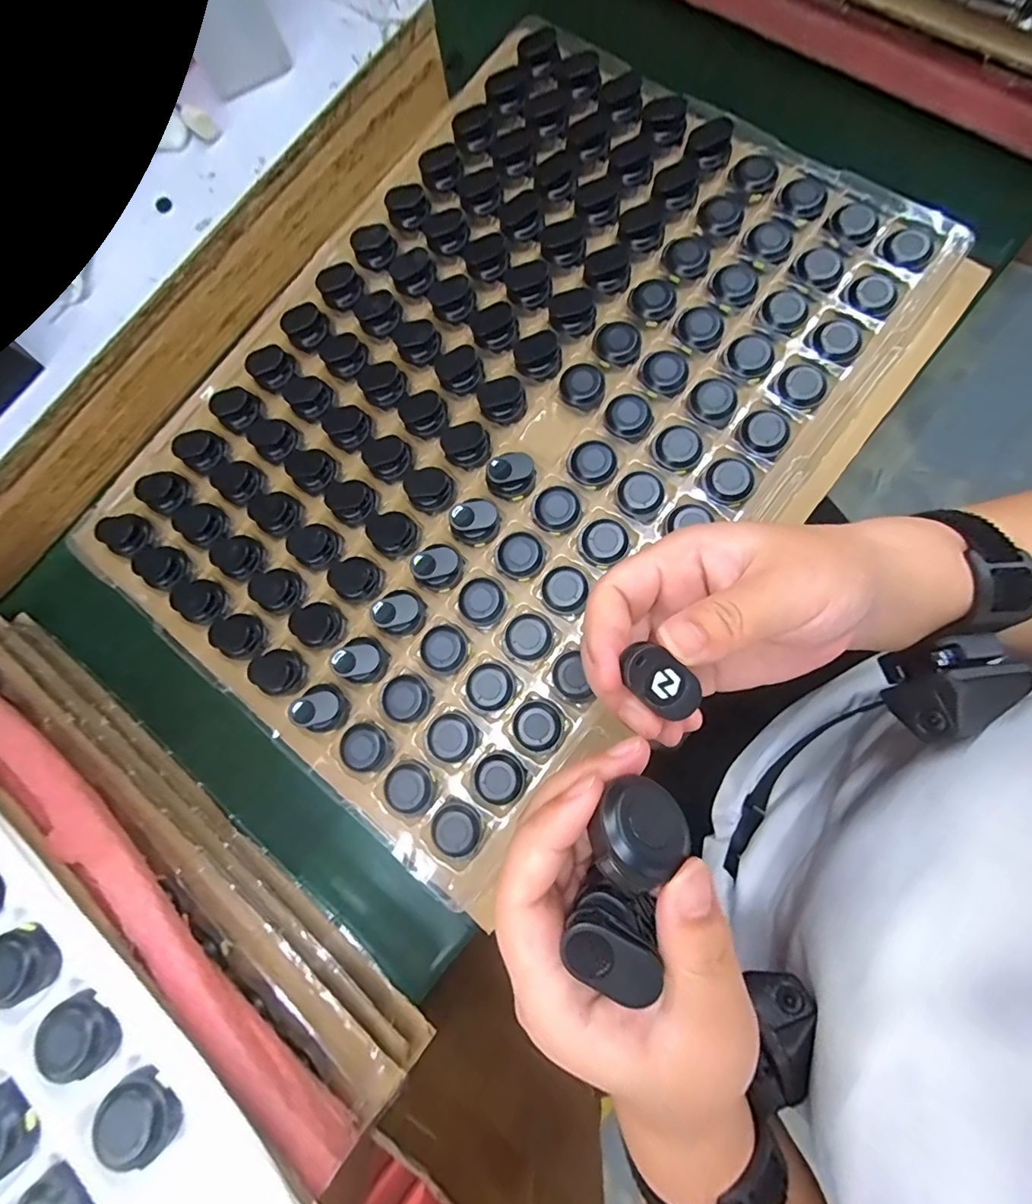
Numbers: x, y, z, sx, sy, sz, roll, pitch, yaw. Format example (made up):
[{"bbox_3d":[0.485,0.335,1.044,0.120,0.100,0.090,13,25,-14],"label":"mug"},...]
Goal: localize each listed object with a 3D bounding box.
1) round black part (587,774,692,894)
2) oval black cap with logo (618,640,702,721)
[{"bbox_3d":[0.035,0.070,0.148,0.032,0.016,0.025,-25,58,-35],"label":"round black part"},{"bbox_3d":[0.048,0.026,0.160,0.027,0.008,0.016,40,80,9],"label":"oval black cap with logo"}]

